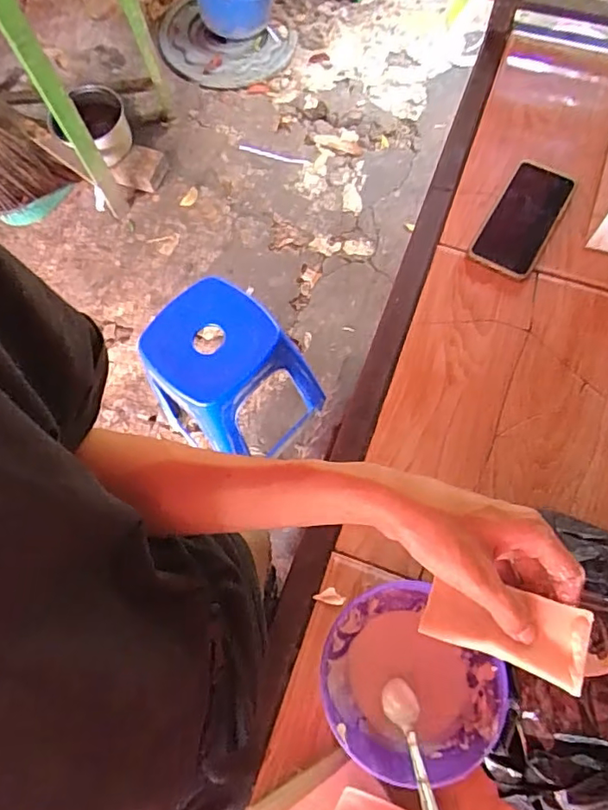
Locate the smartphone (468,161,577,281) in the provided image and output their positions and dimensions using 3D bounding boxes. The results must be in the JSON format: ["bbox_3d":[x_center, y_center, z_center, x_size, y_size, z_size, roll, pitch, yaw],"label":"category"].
[{"bbox_3d":[0.280,-0.239,0.711,0.080,0.008,0.176,29,72,12],"label":"smartphone"}]

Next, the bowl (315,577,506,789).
[{"bbox_3d":[0.088,0.245,0.493,0.136,0.071,0.148,-1,69,2],"label":"bowl"}]

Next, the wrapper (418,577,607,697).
[{"bbox_3d":[0.137,0.152,0.371,0.115,0.007,0.050,4,68,25],"label":"wrapper"}]

